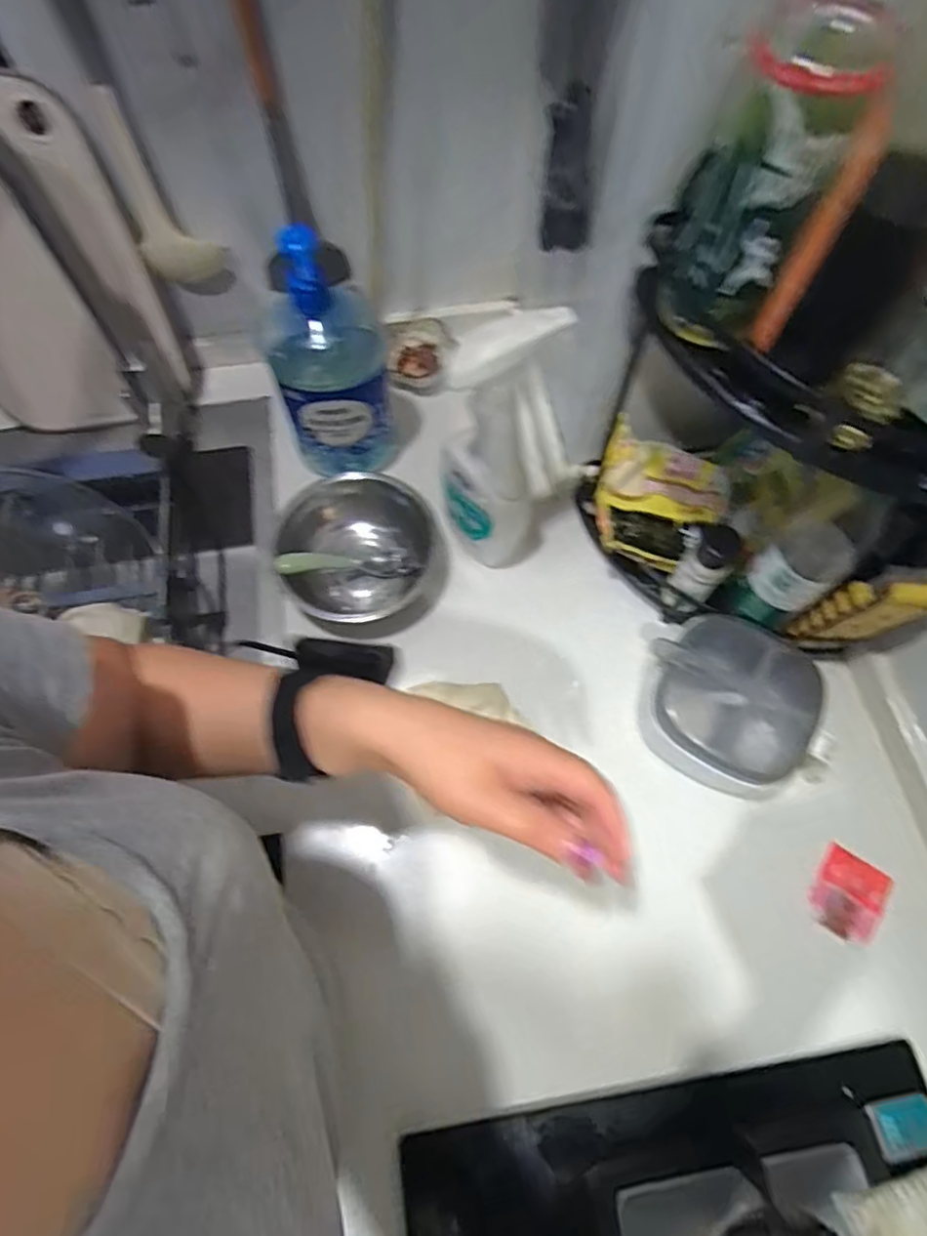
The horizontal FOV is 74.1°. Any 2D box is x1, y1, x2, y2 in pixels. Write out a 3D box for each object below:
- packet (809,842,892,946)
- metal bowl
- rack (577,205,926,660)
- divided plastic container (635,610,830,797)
[{"bbox_3d":[0.340,0.244,0.540,0.055,0.006,0.071,35,71,14],"label":"packet"},{"bbox_3d":[-0.104,-0.067,0.636,0.159,0.062,0.160,0,67,0],"label":"metal bowl"},{"bbox_3d":[0.249,-0.121,0.507,0.187,0.341,0.311,-30,70,-12],"label":"rack"},{"bbox_3d":[0.248,0.084,0.566,0.182,0.073,0.132,29,70,12],"label":"divided plastic container"}]

